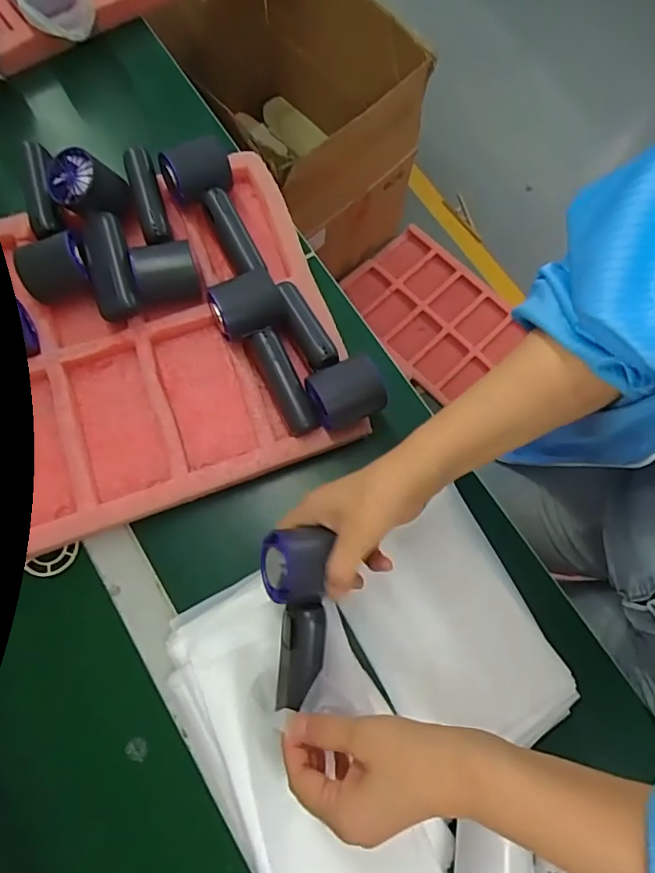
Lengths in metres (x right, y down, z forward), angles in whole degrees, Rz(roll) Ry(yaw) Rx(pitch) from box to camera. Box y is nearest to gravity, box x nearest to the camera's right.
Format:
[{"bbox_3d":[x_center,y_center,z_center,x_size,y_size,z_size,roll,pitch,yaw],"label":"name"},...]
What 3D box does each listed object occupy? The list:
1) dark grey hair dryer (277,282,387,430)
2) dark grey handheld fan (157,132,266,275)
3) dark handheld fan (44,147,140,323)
[{"bbox_3d":[-0.008,-0.076,0.474,0.057,0.045,0.147,-28,76,-10],"label":"dark grey hair dryer"},{"bbox_3d":[-0.106,-0.223,0.518,0.064,0.046,0.143,-30,92,-10],"label":"dark grey handheld fan"},{"bbox_3d":[-0.215,-0.188,0.498,0.064,0.045,0.157,-15,90,-6],"label":"dark handheld fan"}]

